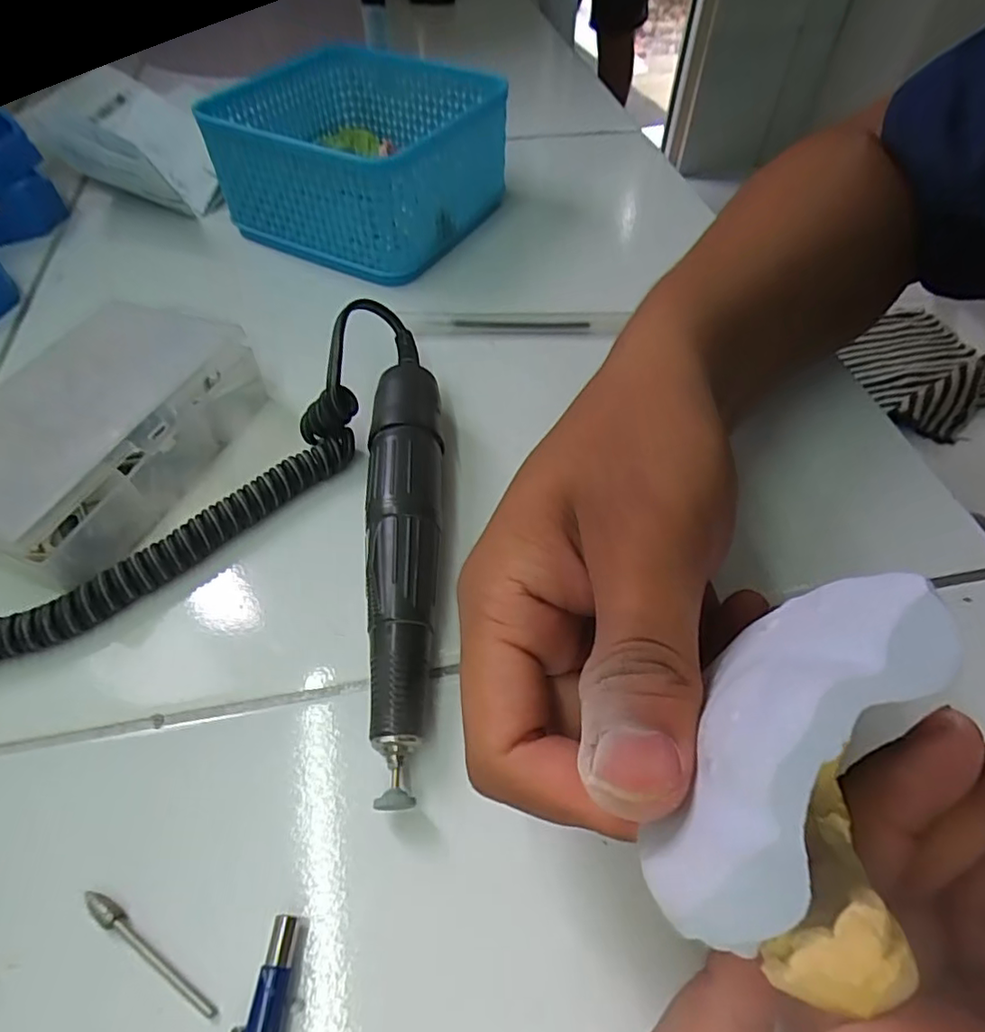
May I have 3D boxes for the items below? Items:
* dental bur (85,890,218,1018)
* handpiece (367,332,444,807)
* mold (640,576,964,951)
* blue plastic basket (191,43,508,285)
[{"bbox_3d":[-0.086,0.108,0.145,0.045,0.005,0.005,29,58,20],"label":"dental bur"},{"bbox_3d":[-0.031,0.003,0.206,0.025,0.029,0.176,-3,53,-2],"label":"handpiece"},{"bbox_3d":[0.046,0.035,0.095,0.023,0.027,0.062,33,77,22],"label":"mold"},{"bbox_3d":[-0.073,-0.205,0.335,0.128,0.064,0.126,24,57,17],"label":"blue plastic basket"}]

